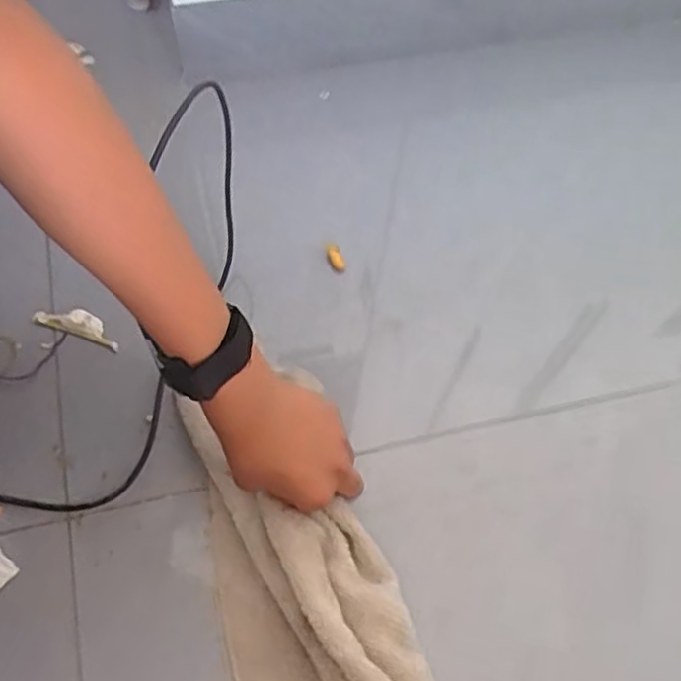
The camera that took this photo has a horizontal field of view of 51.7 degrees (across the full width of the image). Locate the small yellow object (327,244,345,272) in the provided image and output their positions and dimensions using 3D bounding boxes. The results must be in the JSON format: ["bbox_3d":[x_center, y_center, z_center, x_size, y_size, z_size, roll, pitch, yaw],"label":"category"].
[{"bbox_3d":[-0.005,-0.081,0.691,0.013,0.008,0.031,-22,82,-13],"label":"small yellow object"}]

